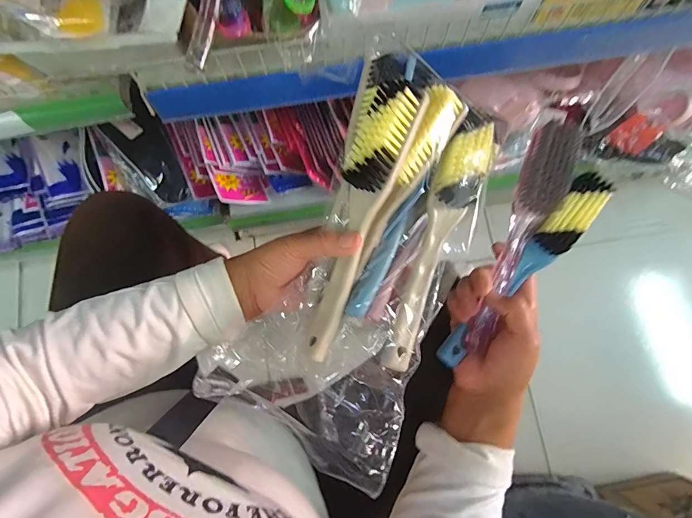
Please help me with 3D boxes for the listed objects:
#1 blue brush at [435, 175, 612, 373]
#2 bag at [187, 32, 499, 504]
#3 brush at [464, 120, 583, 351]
[{"bbox_3d":[0.170,0.011,0.342,0.035,0.022,0.233,42,93,7],"label":"blue brush"},{"bbox_3d":[0.015,0.001,0.294,0.159,0.059,0.308,24,91,4],"label":"bag"},{"bbox_3d":[0.165,-0.019,0.335,0.037,0.026,0.228,22,92,4],"label":"brush"}]

